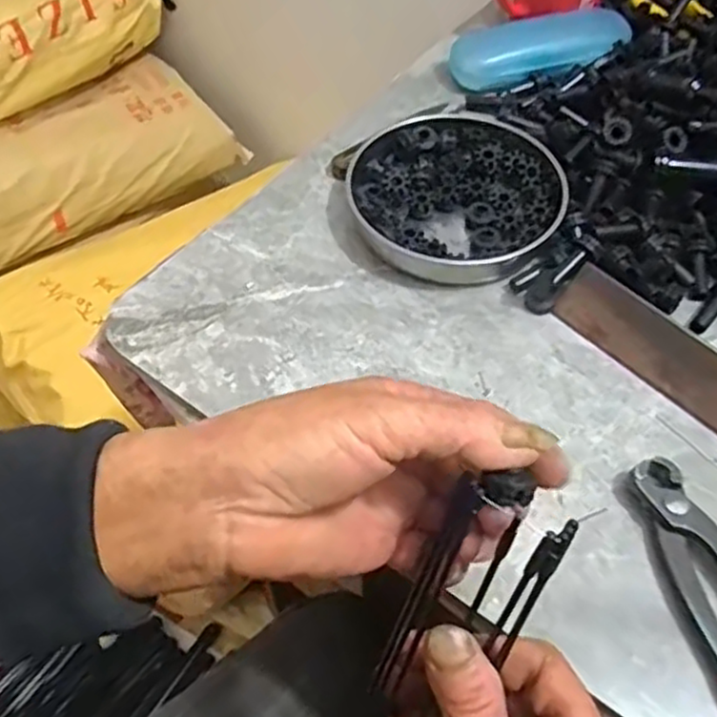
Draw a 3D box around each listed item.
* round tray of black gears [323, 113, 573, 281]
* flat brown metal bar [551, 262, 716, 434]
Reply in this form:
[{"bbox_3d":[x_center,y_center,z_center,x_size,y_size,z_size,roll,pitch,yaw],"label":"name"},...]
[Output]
[{"bbox_3d":[0.065,-0.110,0.475,0.135,0.026,0.135,0,55,0],"label":"round tray of black gears"},{"bbox_3d":[0.187,0.012,0.393,0.178,0.007,0.036,42,104,24],"label":"flat brown metal bar"}]

